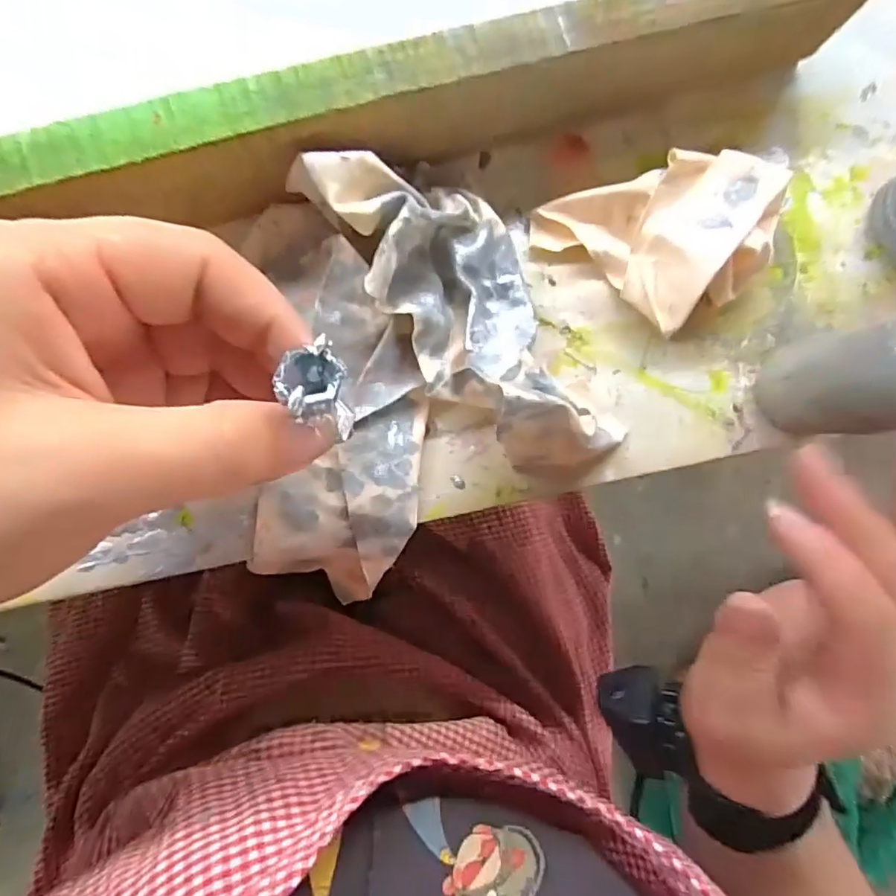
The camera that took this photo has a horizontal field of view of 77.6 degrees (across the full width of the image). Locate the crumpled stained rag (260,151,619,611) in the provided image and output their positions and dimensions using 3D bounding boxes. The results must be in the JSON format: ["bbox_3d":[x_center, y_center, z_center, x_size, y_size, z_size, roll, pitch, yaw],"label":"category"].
[{"bbox_3d":[-0.001,-0.020,0.200,0.141,0.039,0.154,9,83,-7],"label":"crumpled stained rag"}]

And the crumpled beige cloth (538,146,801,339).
[{"bbox_3d":[0.085,-0.079,0.217,0.088,0.031,0.059,-16,87,-9],"label":"crumpled beige cloth"}]

